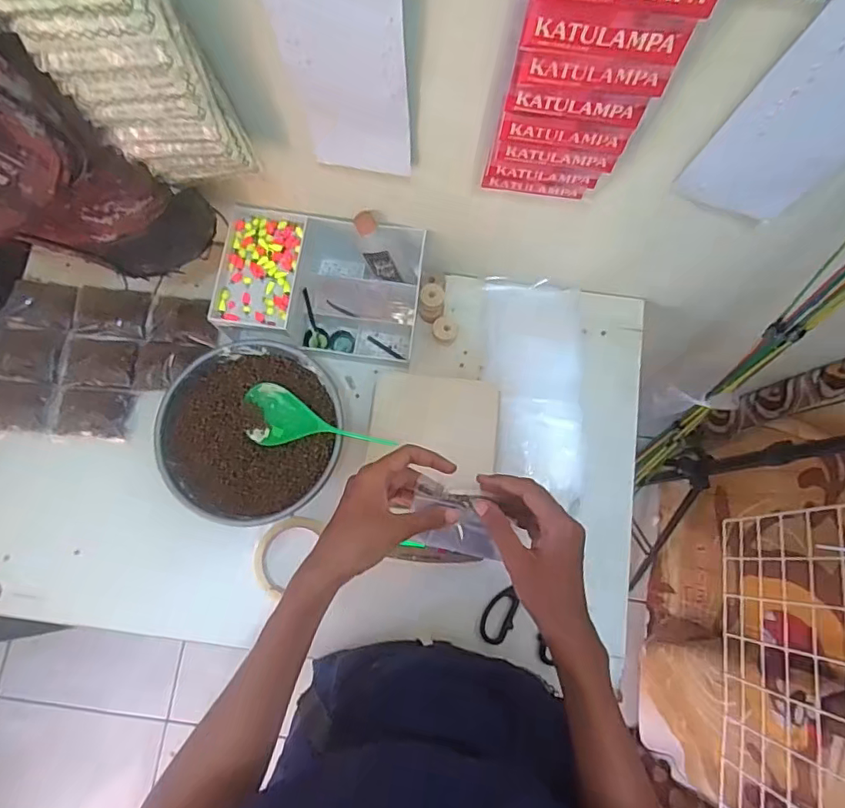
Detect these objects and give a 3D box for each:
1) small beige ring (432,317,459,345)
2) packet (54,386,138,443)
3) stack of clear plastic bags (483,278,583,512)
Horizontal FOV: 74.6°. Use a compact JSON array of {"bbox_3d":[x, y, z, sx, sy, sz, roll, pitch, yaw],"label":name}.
[{"bbox_3d":[0.030,-0.097,0.714,0.032,0.018,0.038,13,78,2],"label":"small beige ring"},{"bbox_3d":[-0.404,0.009,0.677,0.096,0.011,0.062,6,78,0],"label":"packet"},{"bbox_3d":[0.141,-0.025,0.696,0.119,0.026,0.273,4,78,0],"label":"stack of clear plastic bags"}]

